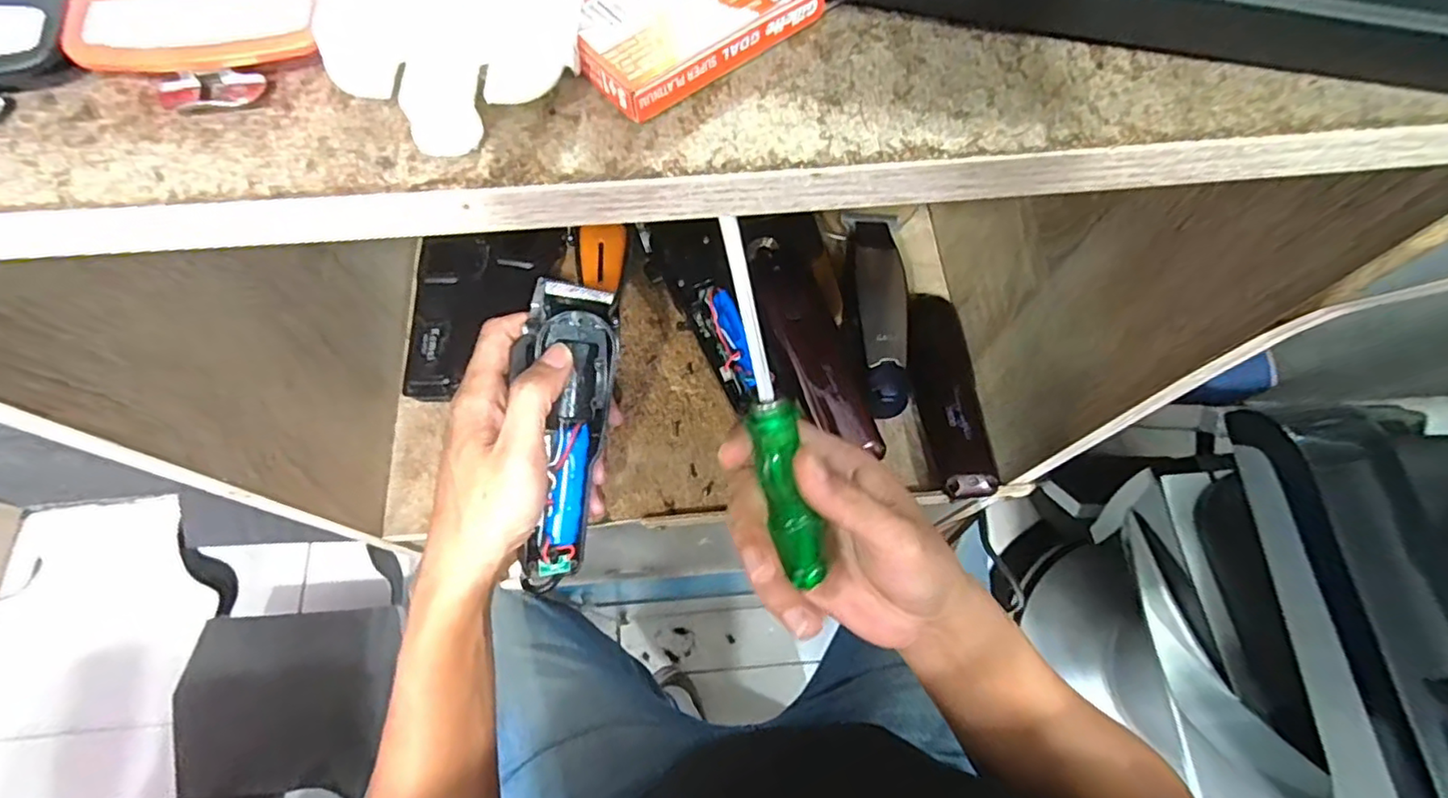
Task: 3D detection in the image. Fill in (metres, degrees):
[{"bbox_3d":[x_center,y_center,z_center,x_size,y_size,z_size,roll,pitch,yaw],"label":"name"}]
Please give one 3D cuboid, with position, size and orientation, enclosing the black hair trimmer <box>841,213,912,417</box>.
[{"bbox_3d":[0.104,-0.057,0.417,0.036,0.032,0.130,-4,69,-2],"label":"black hair trimmer"}]

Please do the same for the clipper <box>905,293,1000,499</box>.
[{"bbox_3d":[0.143,-0.008,0.414,0.046,0.027,0.143,-4,68,-2],"label":"clipper"}]

